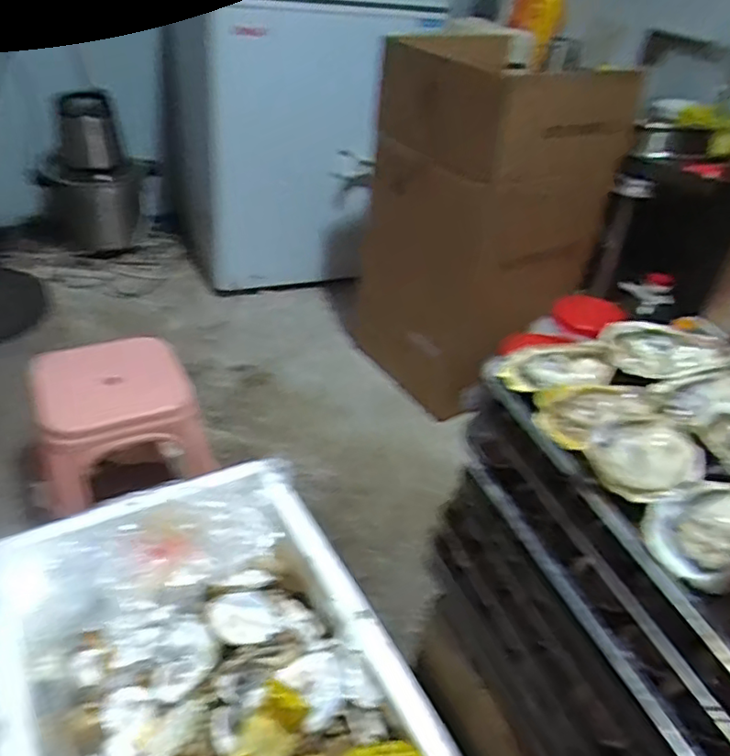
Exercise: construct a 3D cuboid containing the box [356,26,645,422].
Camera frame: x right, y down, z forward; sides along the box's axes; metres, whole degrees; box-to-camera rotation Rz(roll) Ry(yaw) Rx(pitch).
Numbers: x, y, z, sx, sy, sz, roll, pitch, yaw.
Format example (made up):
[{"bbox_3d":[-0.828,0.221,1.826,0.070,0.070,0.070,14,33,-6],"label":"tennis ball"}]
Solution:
[{"bbox_3d":[0.260,-0.326,1.457,0.399,0.727,0.372,-19,43,-32],"label":"box"}]

